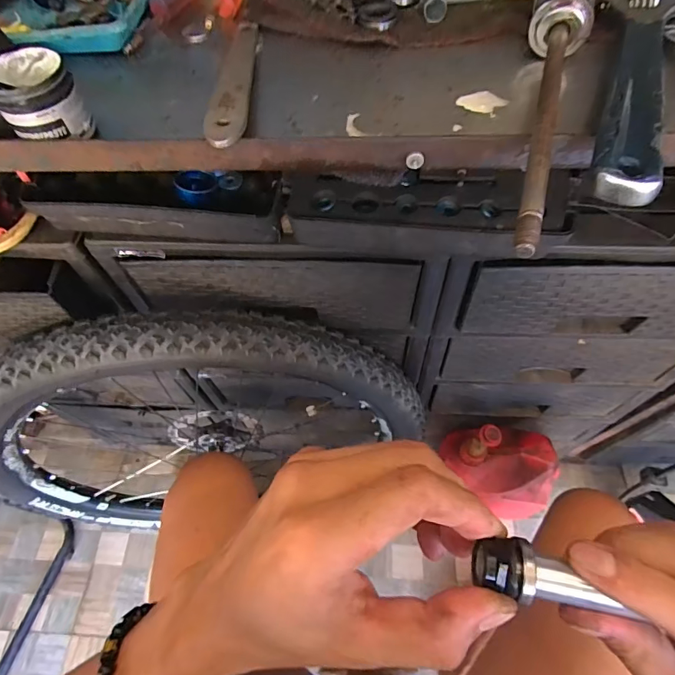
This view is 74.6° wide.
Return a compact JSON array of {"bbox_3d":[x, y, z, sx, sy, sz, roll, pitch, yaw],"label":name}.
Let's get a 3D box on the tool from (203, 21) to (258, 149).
[{"bbox_3d":[-0.079,-0.204,0.345,0.027,0.008,0.187,-1,53,-3],"label":"tool"}]

